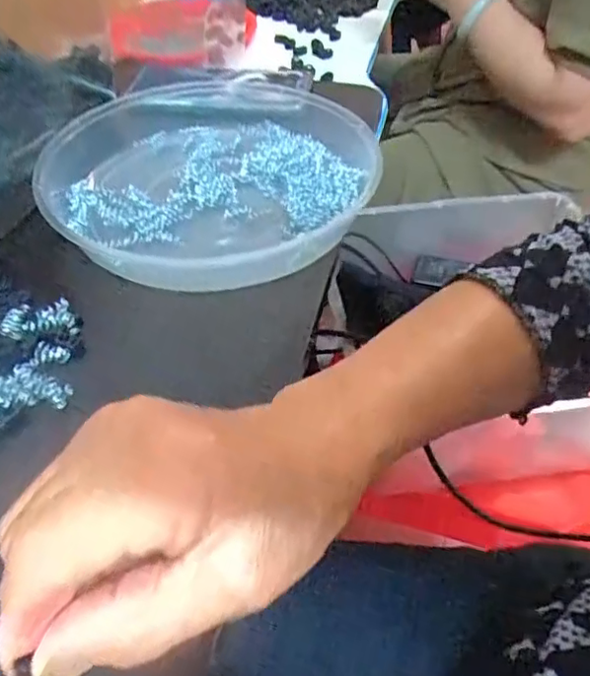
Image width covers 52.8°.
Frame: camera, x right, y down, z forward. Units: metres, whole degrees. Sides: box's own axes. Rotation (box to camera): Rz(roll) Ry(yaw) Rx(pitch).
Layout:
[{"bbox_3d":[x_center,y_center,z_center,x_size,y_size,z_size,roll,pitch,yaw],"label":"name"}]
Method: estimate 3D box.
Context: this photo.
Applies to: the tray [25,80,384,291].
[{"bbox_3d":[-0.063,-0.141,0.456,0.231,0.041,0.279,-7,44,-3],"label":"tray"}]

